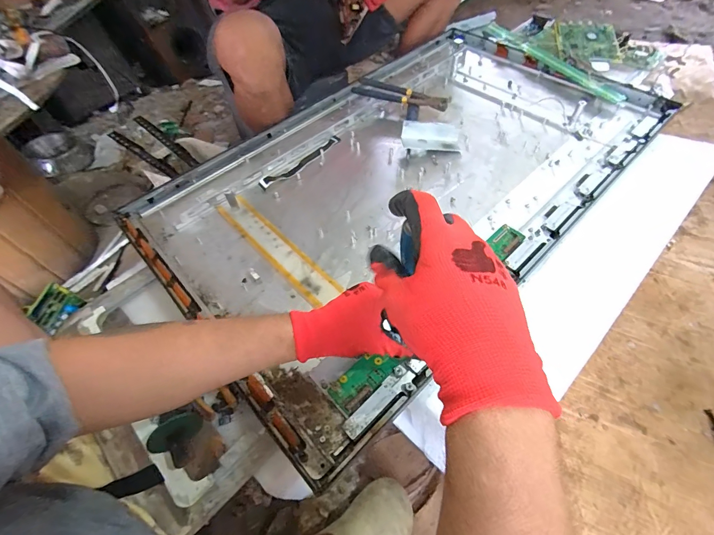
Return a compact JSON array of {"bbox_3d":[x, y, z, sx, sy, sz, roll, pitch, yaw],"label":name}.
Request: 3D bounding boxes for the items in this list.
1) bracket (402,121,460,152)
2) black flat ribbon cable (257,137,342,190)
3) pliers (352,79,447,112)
[{"bbox_3d":[0.155,-0.274,0.729,0.122,0.040,0.058,2,57,5],"label":"bracket"},{"bbox_3d":[-0.113,-0.223,0.724,0.211,0.023,0.030,-40,63,-20],"label":"black flat ribbon cable"},{"bbox_3d":[0.106,-0.408,0.823,0.228,0.038,0.065,22,61,17],"label":"pliers"}]

